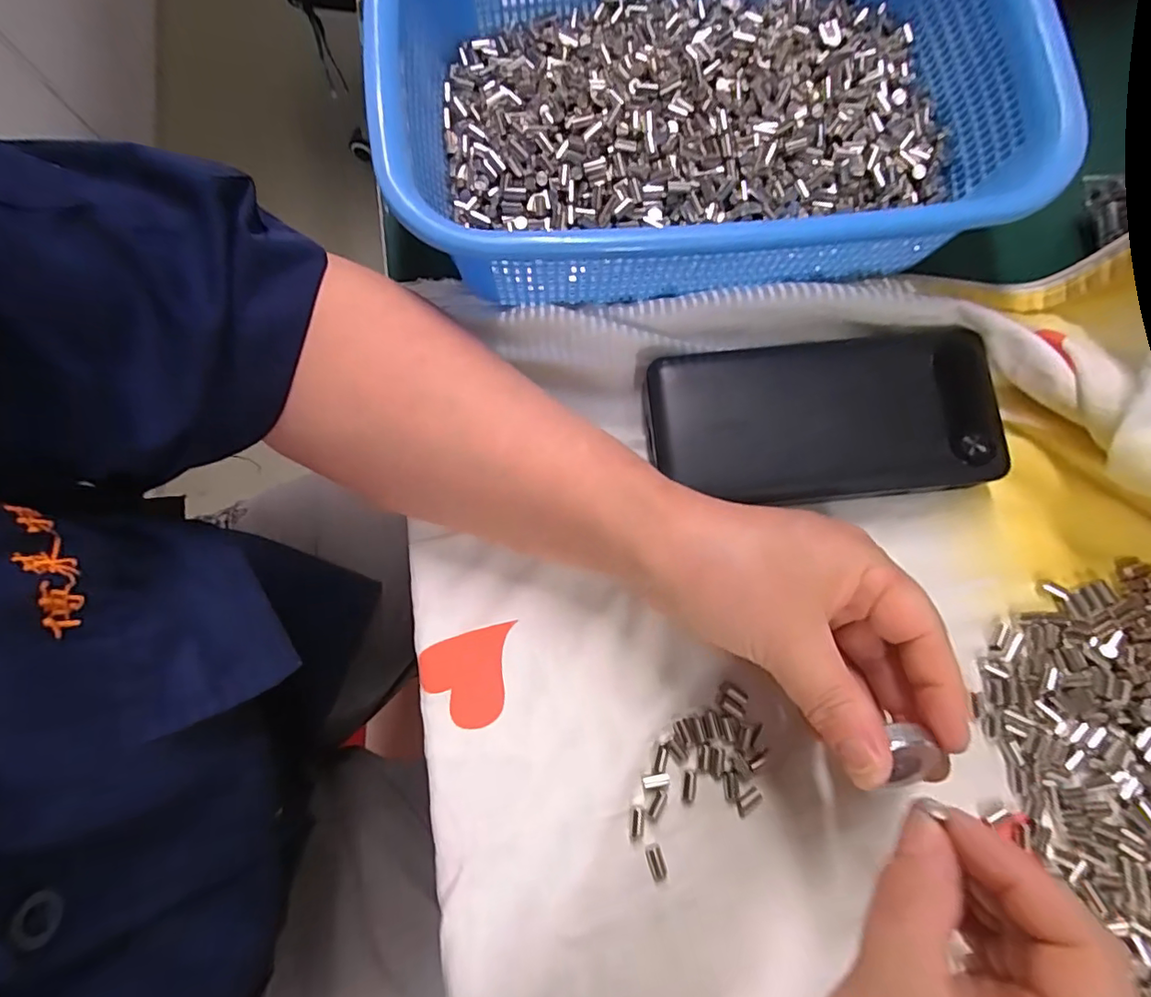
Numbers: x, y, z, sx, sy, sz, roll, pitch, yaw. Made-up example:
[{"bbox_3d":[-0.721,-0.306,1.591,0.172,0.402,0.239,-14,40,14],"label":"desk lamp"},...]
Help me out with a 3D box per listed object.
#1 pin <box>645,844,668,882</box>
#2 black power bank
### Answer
[{"bbox_3d":[0.034,0.153,0.231,0.007,0.004,0.015,-14,78,-2],"label":"pin"},{"bbox_3d":[0.112,-0.034,0.257,0.150,0.025,0.072,-6,78,0],"label":"black power bank"}]

